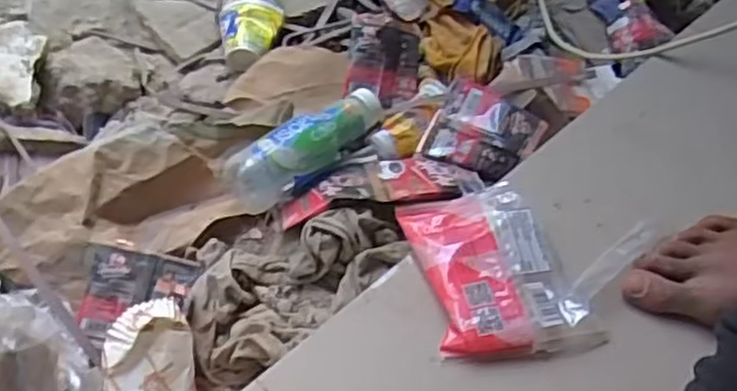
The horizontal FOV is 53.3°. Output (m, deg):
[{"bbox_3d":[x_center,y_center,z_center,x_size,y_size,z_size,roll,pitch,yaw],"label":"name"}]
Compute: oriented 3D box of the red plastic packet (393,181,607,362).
[{"bbox_3d":[0.106,0.064,0.620,0.119,0.027,0.155,-11,55,-8],"label":"red plastic packet"}]

